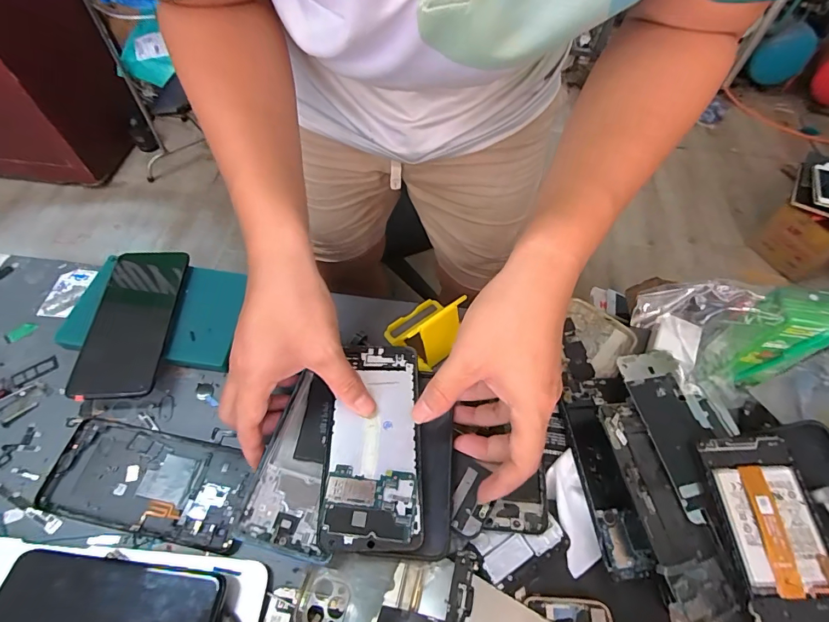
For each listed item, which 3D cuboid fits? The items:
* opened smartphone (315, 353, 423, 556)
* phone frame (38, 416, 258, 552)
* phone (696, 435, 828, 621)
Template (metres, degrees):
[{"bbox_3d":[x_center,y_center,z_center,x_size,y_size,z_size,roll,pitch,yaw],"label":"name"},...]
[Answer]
[{"bbox_3d":[-0.031,0.098,0.335,0.073,0.008,0.158,3,54,2],"label":"opened smartphone"},{"bbox_3d":[-0.217,0.141,0.349,0.159,0.012,0.073,10,58,7],"label":"phone frame"},{"bbox_3d":[0.274,0.176,0.317,0.066,0.014,0.156,-1,58,0],"label":"phone"}]

